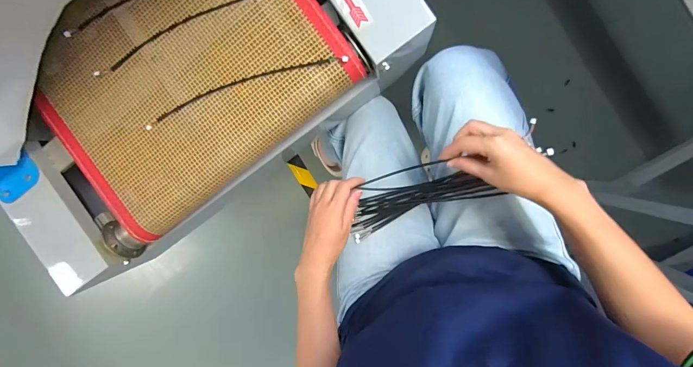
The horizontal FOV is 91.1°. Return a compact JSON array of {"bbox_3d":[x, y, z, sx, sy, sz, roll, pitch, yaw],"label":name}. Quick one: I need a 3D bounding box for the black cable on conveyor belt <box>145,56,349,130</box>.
[{"bbox_3d":[-0.133,-0.122,0.431,0.277,0.008,0.026,-16,93,8],"label":"black cable on conveyor belt"}]

